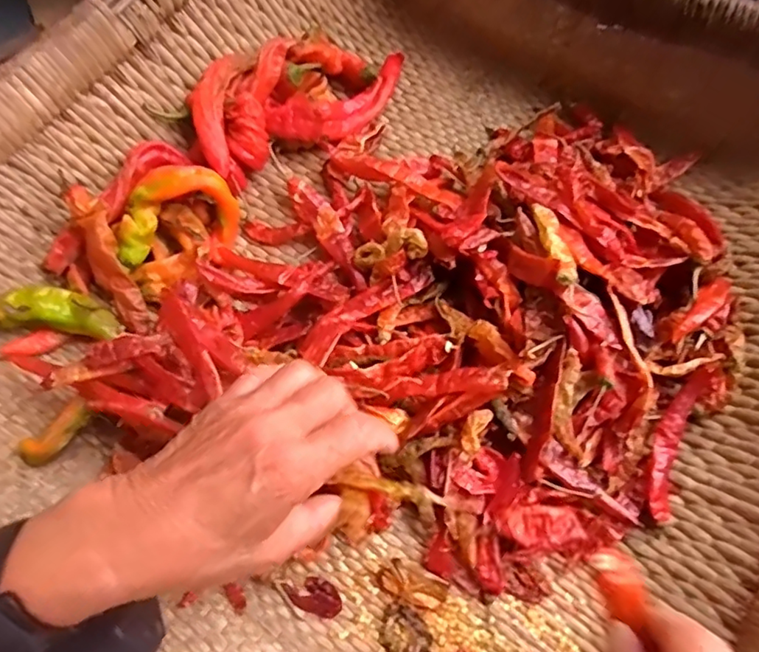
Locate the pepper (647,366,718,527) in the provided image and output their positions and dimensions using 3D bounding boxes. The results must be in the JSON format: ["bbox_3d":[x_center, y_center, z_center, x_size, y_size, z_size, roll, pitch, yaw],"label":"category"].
[{"bbox_3d":[0.188,0.072,0.358,0.019,0.029,0.099,21,66,8],"label":"pepper"}]

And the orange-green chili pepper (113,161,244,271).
[{"bbox_3d":[-0.148,-0.079,0.413,0.088,0.053,0.056,-26,69,-13],"label":"orange-green chili pepper"}]

